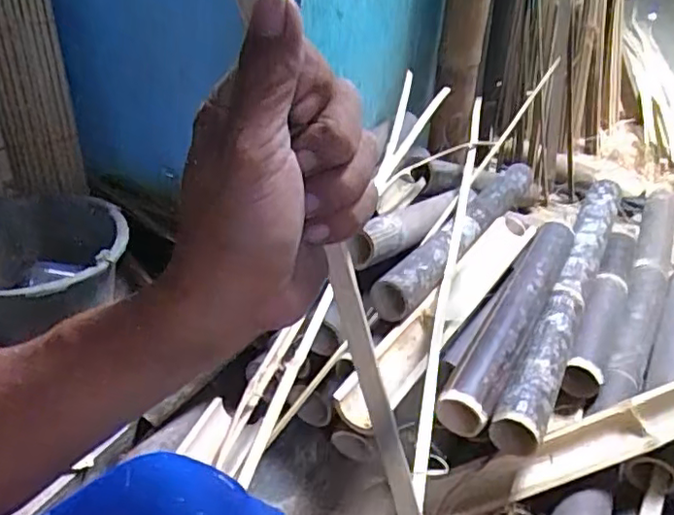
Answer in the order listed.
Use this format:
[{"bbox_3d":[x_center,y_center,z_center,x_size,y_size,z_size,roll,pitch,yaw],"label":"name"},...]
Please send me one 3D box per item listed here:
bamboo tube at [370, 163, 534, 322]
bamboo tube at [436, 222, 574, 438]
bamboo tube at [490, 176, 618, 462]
[{"bbox_3d":[0.216,-0.052,1.014,0.062,0.052,0.574,22,38,27],"label":"bamboo tube"},{"bbox_3d":[0.256,0.073,0.883,0.061,0.060,0.464,20,37,24],"label":"bamboo tube"},{"bbox_3d":[0.375,0.045,0.999,0.062,0.072,0.699,18,36,22],"label":"bamboo tube"}]

